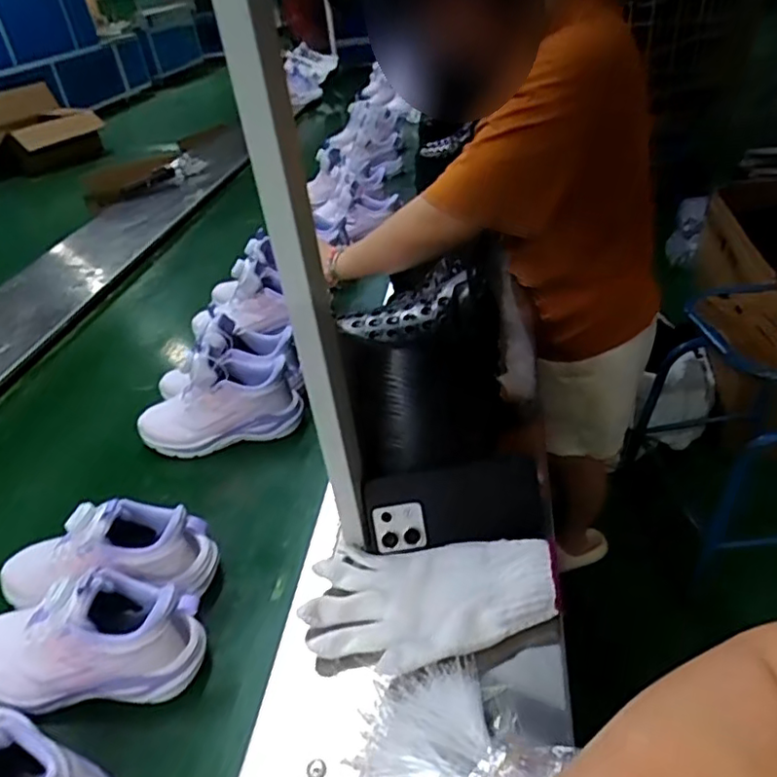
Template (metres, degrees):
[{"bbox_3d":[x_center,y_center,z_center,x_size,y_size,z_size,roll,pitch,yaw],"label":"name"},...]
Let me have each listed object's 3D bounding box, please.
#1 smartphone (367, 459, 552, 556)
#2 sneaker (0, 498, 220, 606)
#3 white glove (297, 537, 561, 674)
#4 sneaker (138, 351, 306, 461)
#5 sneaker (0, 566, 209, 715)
[{"bbox_3d":[0.064,0.112,0.588,0.172,0.075,0.013,-3,-12,-6],"label":"smartphone"},{"bbox_3d":[-0.273,0.160,0.562,0.208,0.092,0.096,-4,28,-3],"label":"sneaker"},{"bbox_3d":[0.034,0.178,0.519,0.212,0.053,0.124,0,28,5],"label":"white glove"},{"bbox_3d":[-0.217,0.016,0.776,0.208,0.123,0.070,-4,28,-3],"label":"sneaker"},{"bbox_3d":[-0.259,0.205,0.510,0.199,0.100,0.065,-3,28,-1],"label":"sneaker"}]

